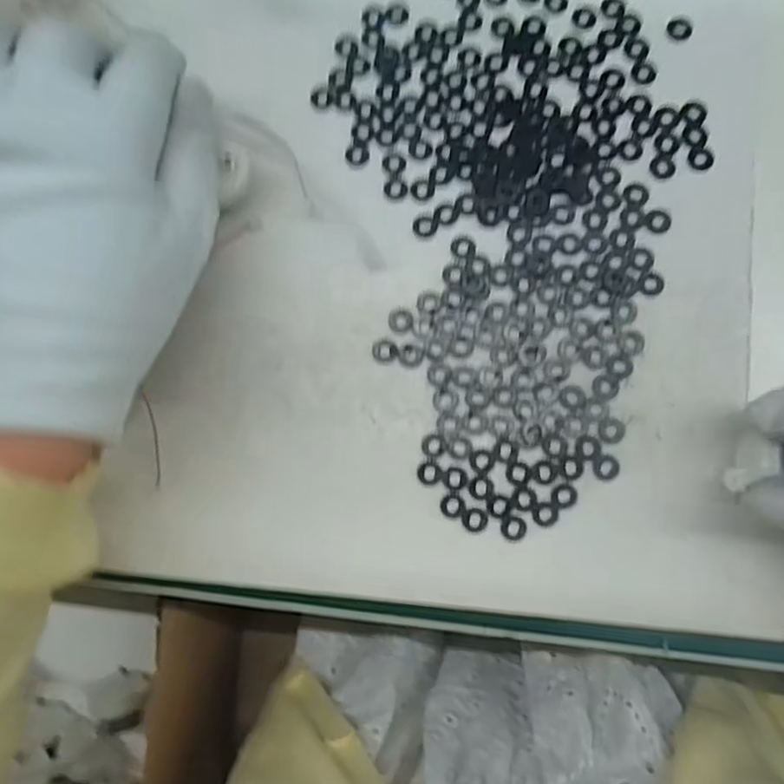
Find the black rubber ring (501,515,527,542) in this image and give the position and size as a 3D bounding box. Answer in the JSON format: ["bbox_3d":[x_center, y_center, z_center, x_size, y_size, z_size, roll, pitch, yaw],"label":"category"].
[{"bbox_3d":[0.048,0.054,0.258,0.010,0.004,0.010,0,84,5],"label":"black rubber ring"}]

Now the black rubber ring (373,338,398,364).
[{"bbox_3d":[-0.003,-0.017,0.271,0.010,0.004,0.010,0,84,5],"label":"black rubber ring"}]

